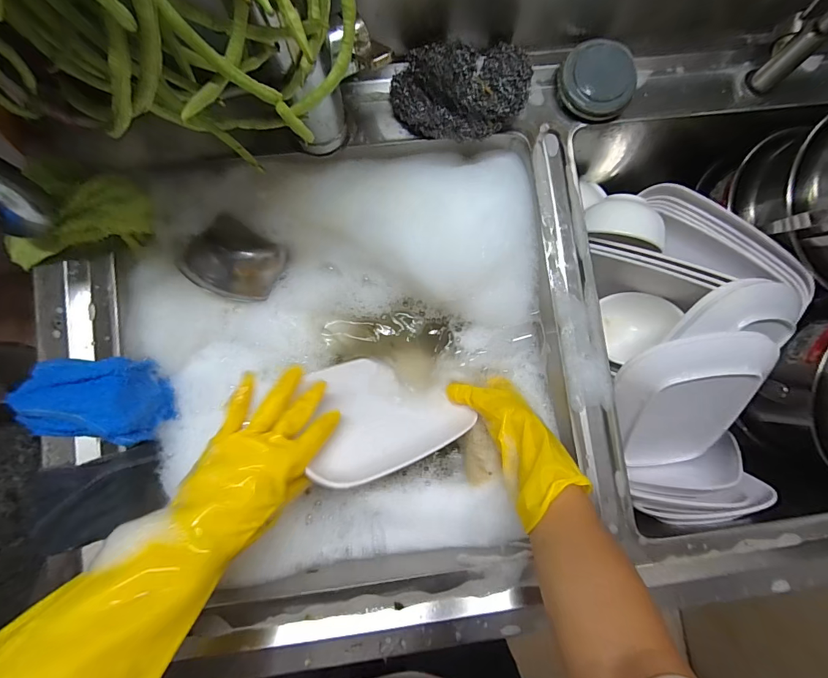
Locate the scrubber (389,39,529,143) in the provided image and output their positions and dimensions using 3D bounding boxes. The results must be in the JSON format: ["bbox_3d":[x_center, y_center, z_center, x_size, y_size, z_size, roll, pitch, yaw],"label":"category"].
[{"bbox_3d":[0.049,-0.255,0.404,0.137,0.056,0.086,-6,87,-3],"label":"scrubber"}]

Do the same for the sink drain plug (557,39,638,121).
[{"bbox_3d":[0.199,-0.281,0.417,0.081,0.039,0.075,0,86,-3],"label":"sink drain plug"}]

